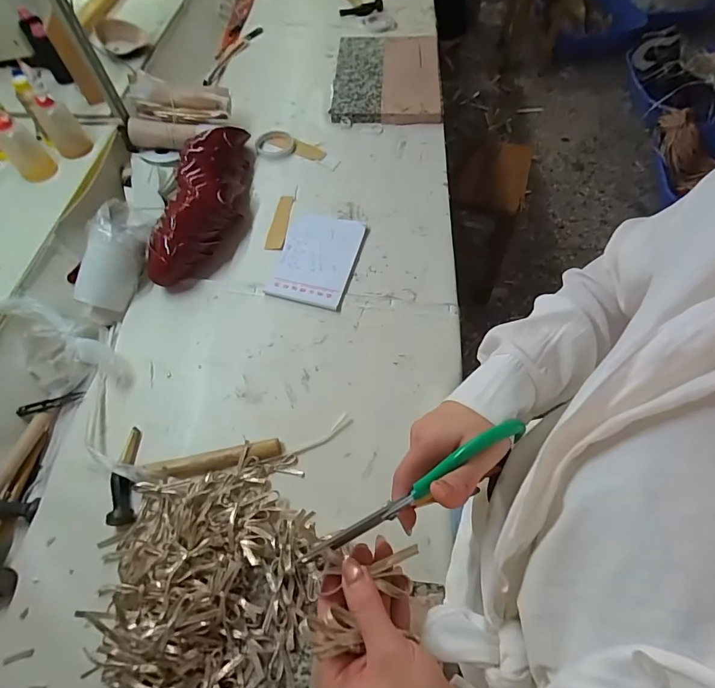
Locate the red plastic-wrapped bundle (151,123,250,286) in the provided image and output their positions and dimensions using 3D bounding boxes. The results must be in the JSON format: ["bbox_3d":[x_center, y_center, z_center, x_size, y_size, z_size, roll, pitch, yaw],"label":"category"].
[{"bbox_3d":[-0.304,-0.303,0.833,0.124,0.098,0.431,2,60,2],"label":"red plastic-wrapped bundle"}]

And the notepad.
[{"bbox_3d":[-0.081,-0.173,0.802,0.157,0.012,0.219,13,61,9],"label":"notepad"}]

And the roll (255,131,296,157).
[{"bbox_3d":[-0.198,-0.479,0.978,0.090,0.015,0.089,-1,59,1],"label":"roll"}]

